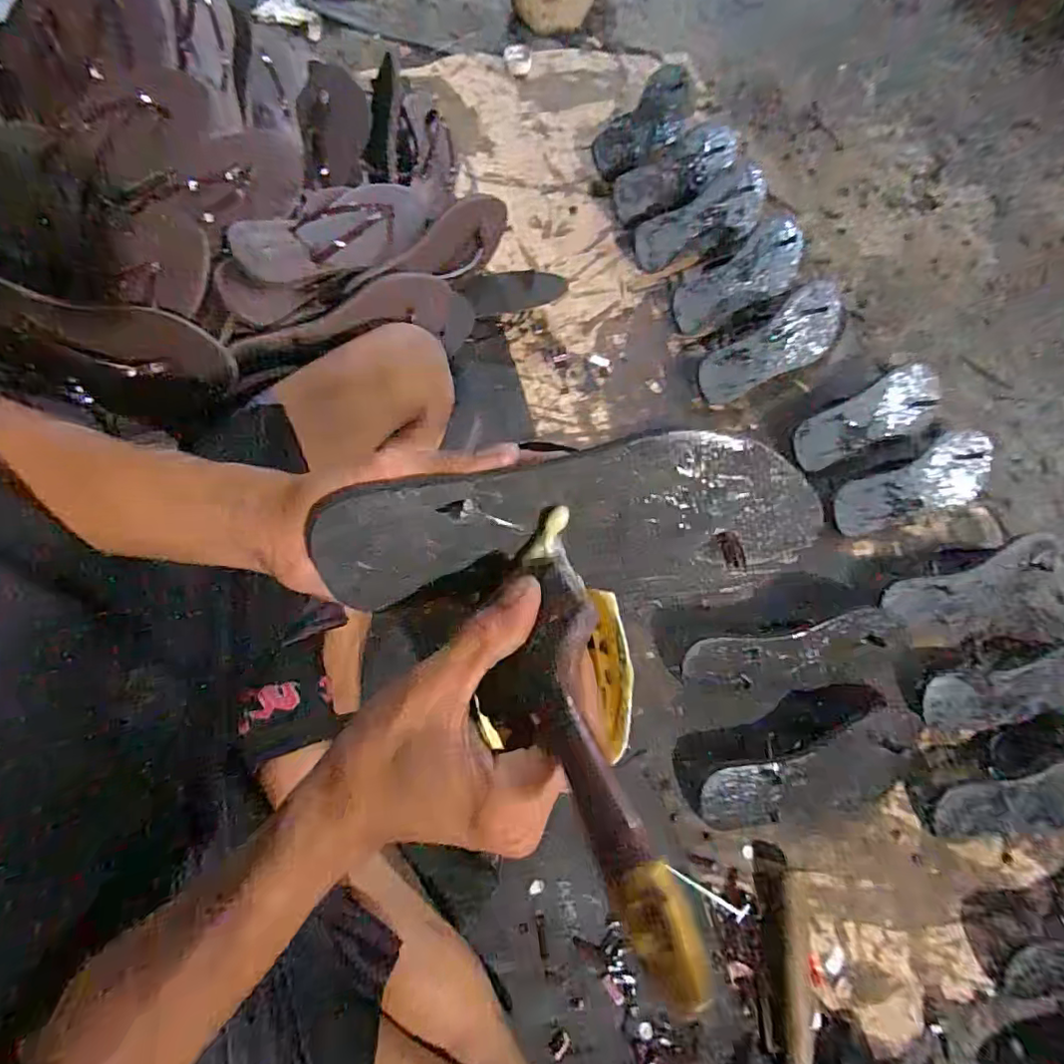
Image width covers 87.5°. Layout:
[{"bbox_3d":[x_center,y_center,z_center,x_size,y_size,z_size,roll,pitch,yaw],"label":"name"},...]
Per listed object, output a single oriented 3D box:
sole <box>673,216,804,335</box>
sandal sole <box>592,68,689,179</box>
[{"bbox_3d":[0.305,-0.365,0.801,0.237,0.020,0.089,-35,78,-15],"label":"sole"},{"bbox_3d":[0.188,-0.657,0.896,0.097,0.015,0.259,37,72,7],"label":"sandal sole"}]

